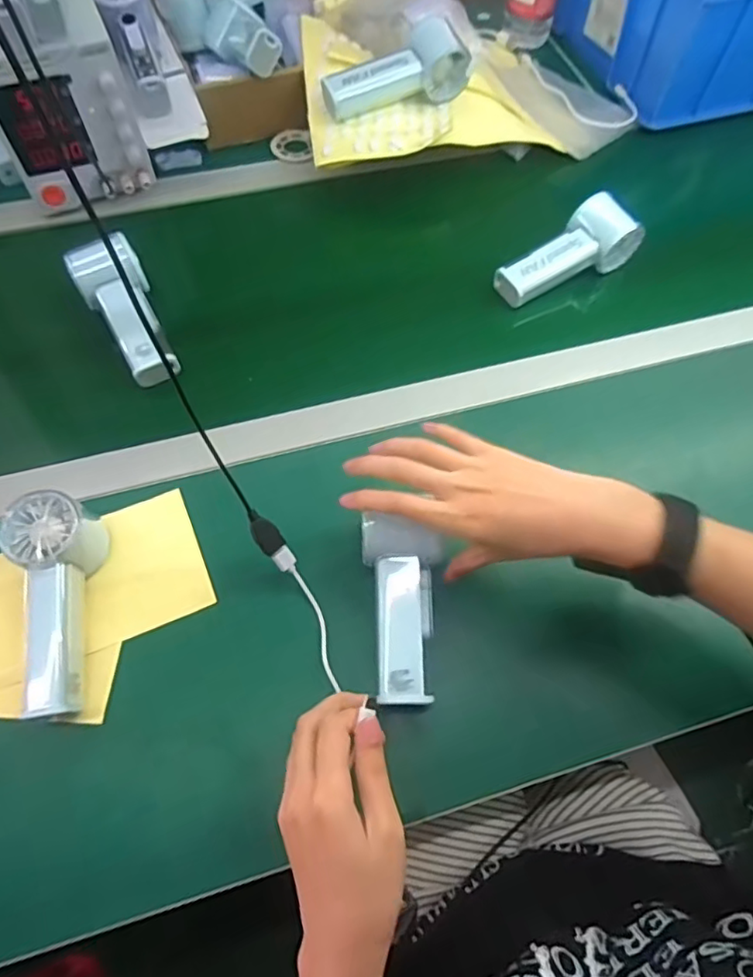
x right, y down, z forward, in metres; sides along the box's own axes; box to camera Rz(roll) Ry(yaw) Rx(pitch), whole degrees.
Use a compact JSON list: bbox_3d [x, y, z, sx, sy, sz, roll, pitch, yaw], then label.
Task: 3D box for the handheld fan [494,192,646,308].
[{"bbox_3d":[0.189,-0.239,0.587,0.142,0.048,0.060,-26,66,-16],"label":"handheld fan"}]

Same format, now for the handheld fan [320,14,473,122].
[{"bbox_3d":[0.019,-0.437,0.624,0.154,0.053,0.061,-20,64,-13],"label":"handheld fan"}]

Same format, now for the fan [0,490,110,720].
[{"bbox_3d":[-0.228,0.082,0.422,0.055,0.057,0.153,-8,77,-7],"label":"fan"}]

